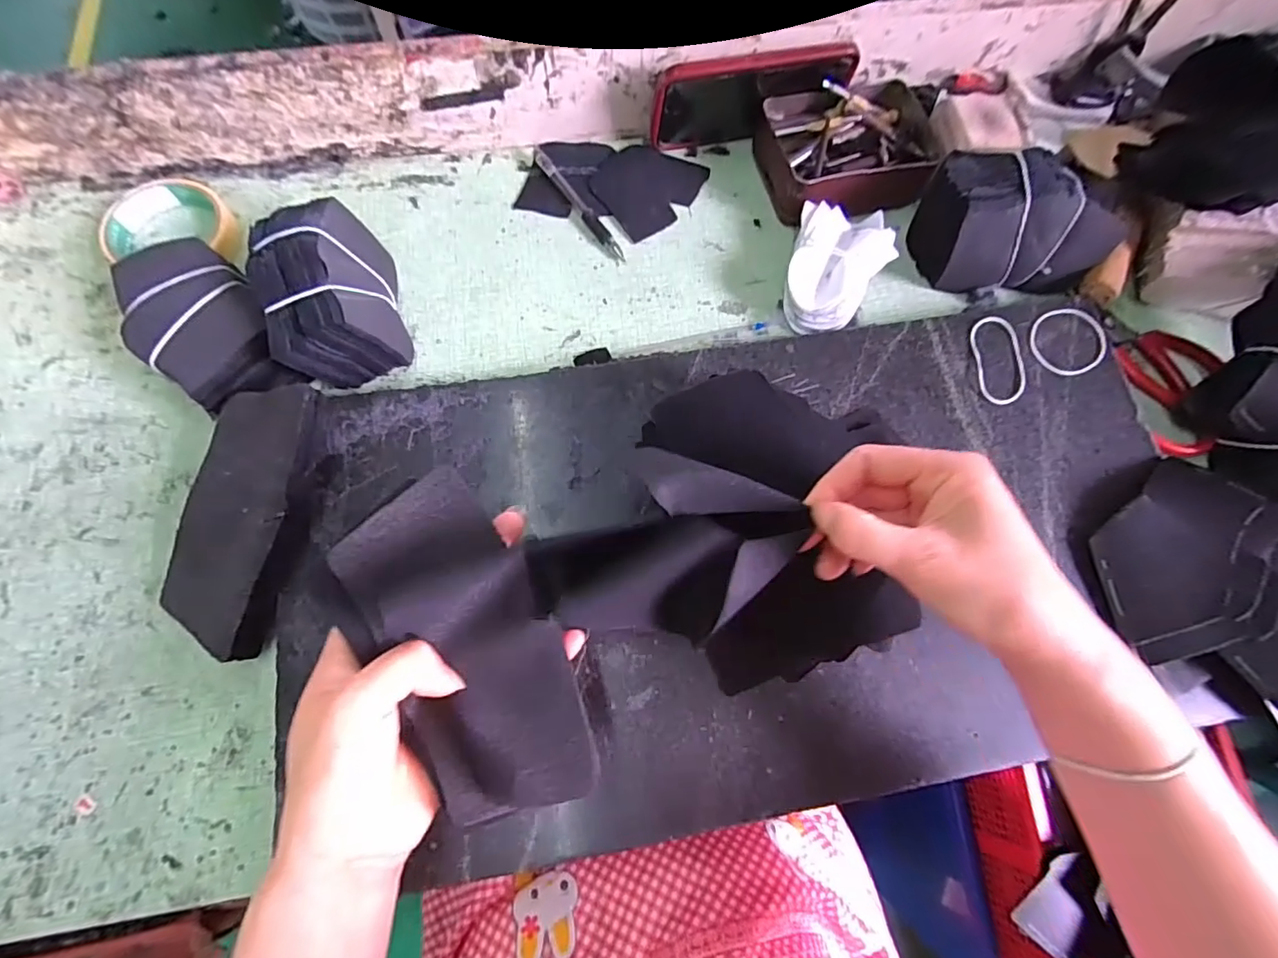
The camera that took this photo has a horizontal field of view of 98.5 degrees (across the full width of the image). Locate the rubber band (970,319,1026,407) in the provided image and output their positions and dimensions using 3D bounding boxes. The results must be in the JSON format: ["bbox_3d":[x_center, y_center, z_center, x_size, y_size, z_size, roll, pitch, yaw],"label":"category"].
[{"bbox_3d":[0.261,-0.087,0.397,0.038,0.004,0.071,2,72,-2],"label":"rubber band"}]

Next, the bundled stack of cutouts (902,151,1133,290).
[{"bbox_3d":[0.286,-0.195,0.419,0.130,0.069,0.078,2,73,-2],"label":"bundled stack of cutouts"}]

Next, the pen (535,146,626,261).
[{"bbox_3d":[-0.050,-0.227,0.452,0.011,0.009,0.124,-34,76,-12],"label":"pen"}]

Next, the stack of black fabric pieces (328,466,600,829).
[{"bbox_3d":[-0.076,0.077,0.253,0.070,0.012,0.156,-25,82,-24],"label":"stack of black fabric pieces"}]

